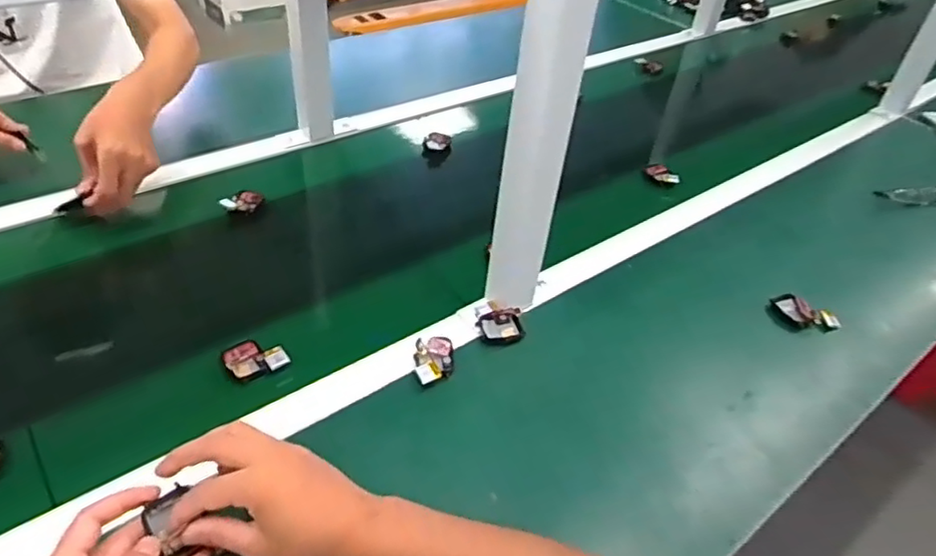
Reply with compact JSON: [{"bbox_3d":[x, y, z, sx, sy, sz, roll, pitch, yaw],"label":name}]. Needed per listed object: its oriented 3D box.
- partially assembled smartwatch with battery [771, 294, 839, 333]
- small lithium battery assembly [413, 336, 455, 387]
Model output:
[{"bbox_3d":[0.387,0.042,0.717,0.073,0.020,0.037,28,46,22],"label":"partially assembled smartwatch with battery"},{"bbox_3d":[-0.033,0.082,0.616,0.039,0.014,0.052,-1,42,-9],"label":"small lithium battery assembly"}]

